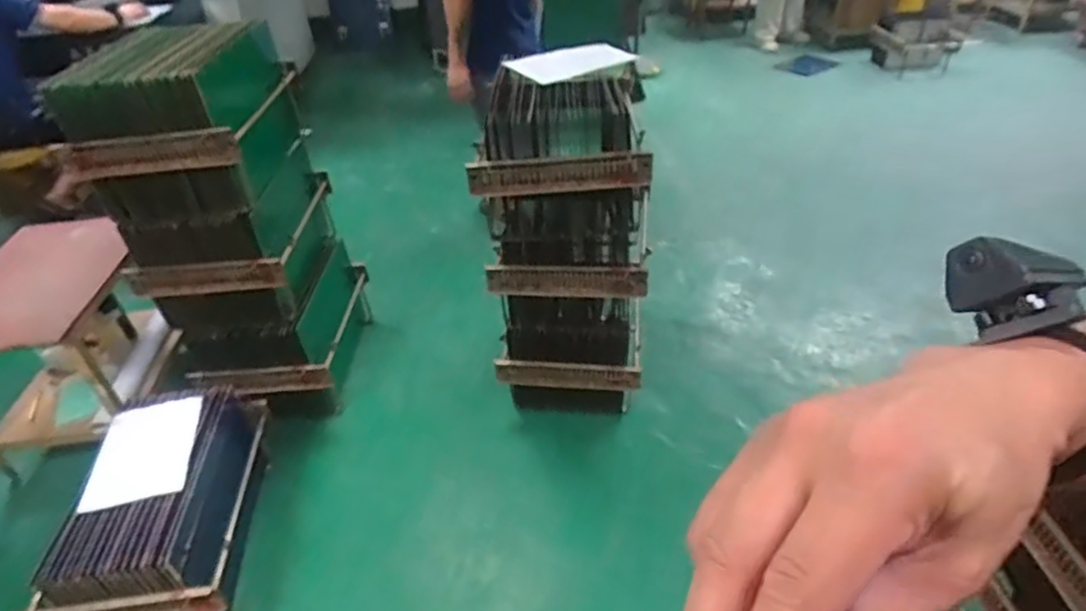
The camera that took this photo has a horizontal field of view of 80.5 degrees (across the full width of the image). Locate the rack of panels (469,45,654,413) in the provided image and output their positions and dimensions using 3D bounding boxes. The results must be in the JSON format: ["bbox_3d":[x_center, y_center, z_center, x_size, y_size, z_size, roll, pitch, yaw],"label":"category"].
[{"bbox_3d":[0.089,-0.181,1.829,0.421,0.900,0.542,4,38,12],"label":"rack of panels"}]

